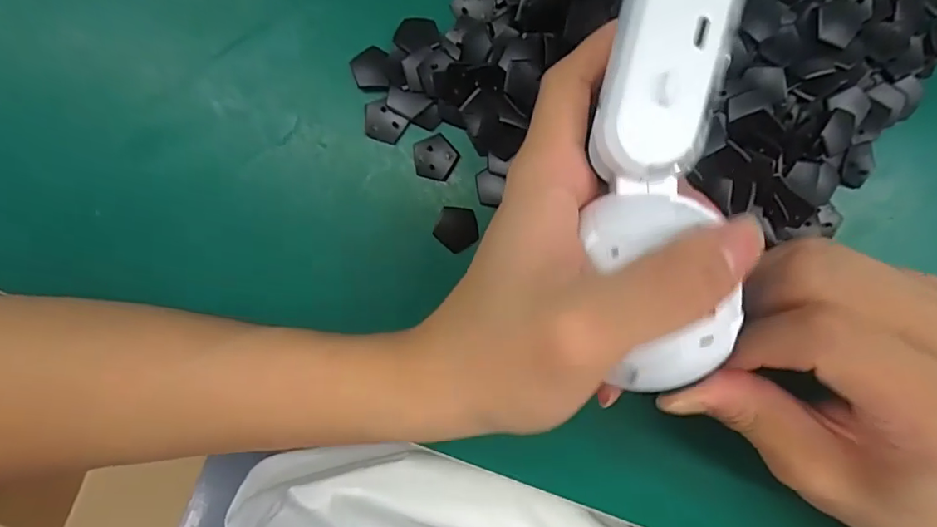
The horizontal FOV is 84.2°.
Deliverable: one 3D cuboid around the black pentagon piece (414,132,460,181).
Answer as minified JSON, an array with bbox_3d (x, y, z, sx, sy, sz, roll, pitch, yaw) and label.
[{"bbox_3d":[-0.015,-0.045,0.222,0.019,0.004,0.019,-44,94,0],"label":"black pentagon piece"}]

